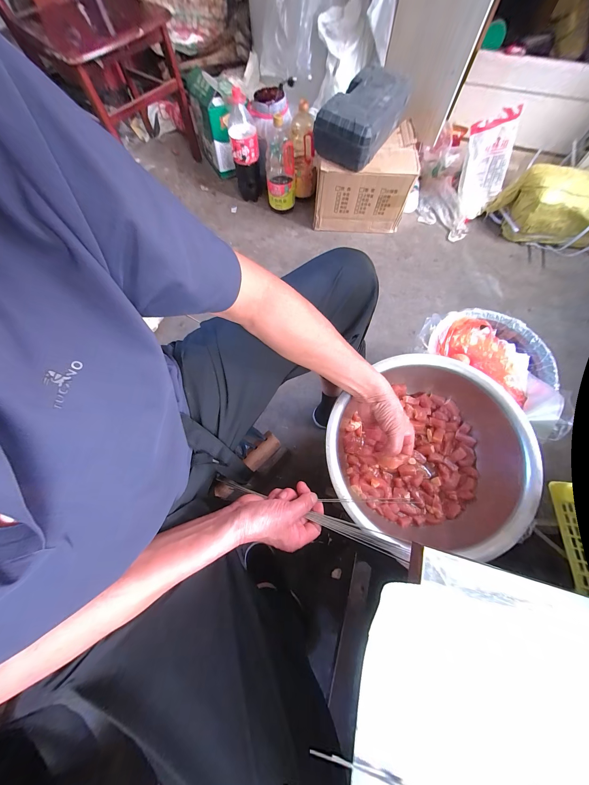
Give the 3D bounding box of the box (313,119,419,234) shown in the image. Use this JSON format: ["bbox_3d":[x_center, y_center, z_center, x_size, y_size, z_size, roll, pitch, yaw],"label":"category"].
[{"bbox_3d":[0.249,-0.774,0.937,0.318,0.235,0.220,5,70,2],"label":"box"}]

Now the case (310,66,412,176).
[{"bbox_3d":[0.211,-0.857,0.783,0.176,0.122,0.307,32,73,11],"label":"case"}]

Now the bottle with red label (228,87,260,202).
[{"bbox_3d":[-0.188,-0.913,0.961,0.100,0.319,0.123,-8,70,-3],"label":"bottle with red label"}]

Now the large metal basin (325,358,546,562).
[{"bbox_3d":[0.217,0.094,0.433,0.298,0.110,0.286,0,70,0],"label":"large metal basin"}]

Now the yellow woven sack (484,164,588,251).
[{"bbox_3d":[0.945,-0.643,0.880,0.411,0.211,0.164,28,73,10],"label":"yellow woven sack"}]

